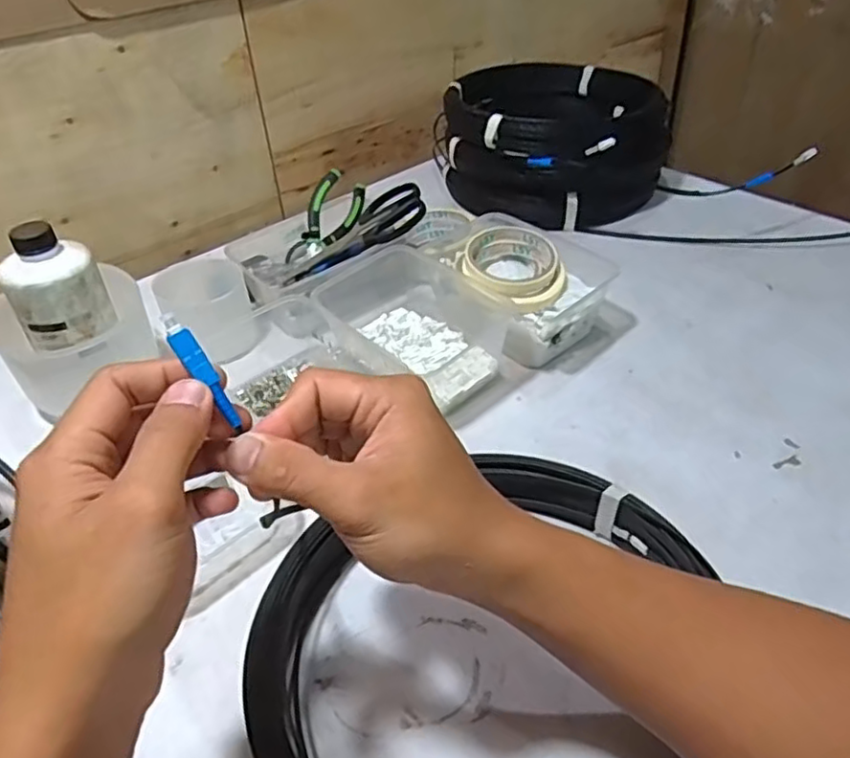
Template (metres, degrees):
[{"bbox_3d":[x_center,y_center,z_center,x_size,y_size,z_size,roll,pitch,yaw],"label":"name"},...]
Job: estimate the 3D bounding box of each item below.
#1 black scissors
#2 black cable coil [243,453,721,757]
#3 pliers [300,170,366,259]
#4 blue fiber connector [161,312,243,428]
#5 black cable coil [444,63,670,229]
[{"bbox_3d":[-0.075,-0.148,0.702,0.173,0.022,0.077,-27,35,21],"label":"black scissors"},{"bbox_3d":[0.047,0.164,0.380,0.274,0.051,0.255,-3,40,2],"label":"black cable coil"},{"bbox_3d":[-0.099,-0.181,0.730,0.056,0.015,0.098,13,78,-5],"label":"pliers"},{"bbox_3d":[-0.089,-0.003,0.267,0.005,0.052,0.008,-8,28,46],"label":"blue fiber connector"},{"bbox_3d":[0.166,-0.309,0.865,0.277,0.119,0.339,6,41,13],"label":"black cable coil"}]

